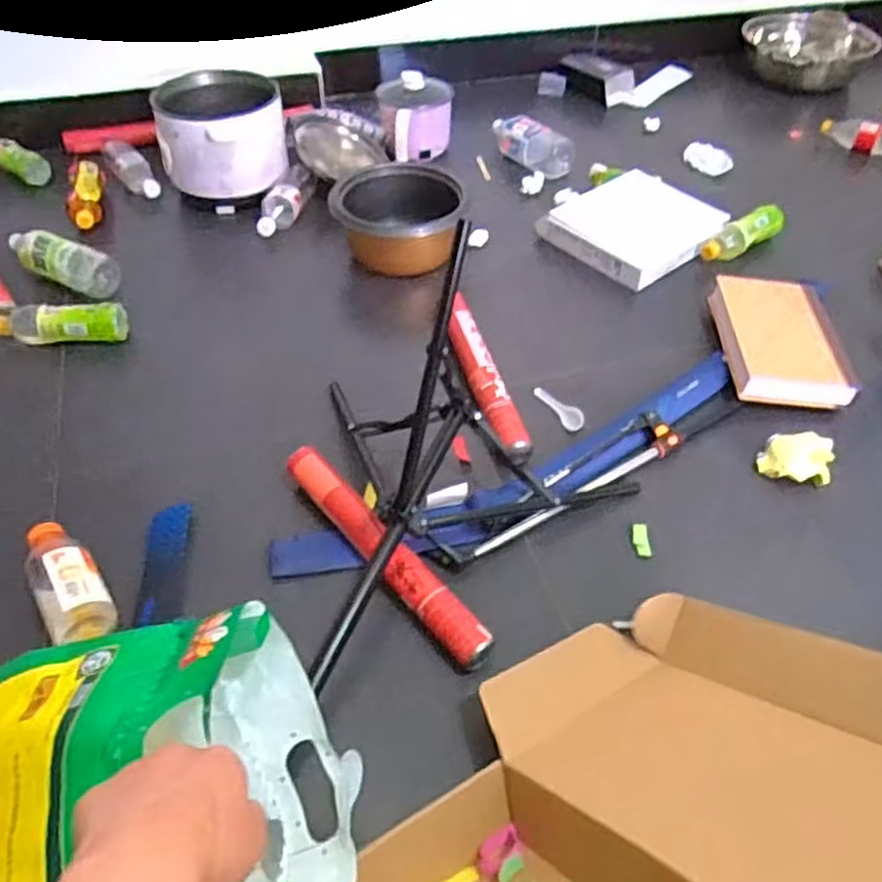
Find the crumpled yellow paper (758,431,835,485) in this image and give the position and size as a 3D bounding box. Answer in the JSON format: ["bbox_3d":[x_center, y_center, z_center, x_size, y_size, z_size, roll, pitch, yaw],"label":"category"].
[{"bbox_3d":[0.502,0.024,1.056,0.091,0.047,0.071,18,49,14],"label":"crumpled yellow paper"}]

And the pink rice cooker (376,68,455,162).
[{"bbox_3d":[-0.059,-0.735,1.688,0.167,0.148,0.192,0,47,-2],"label":"pink rice cooker"}]

